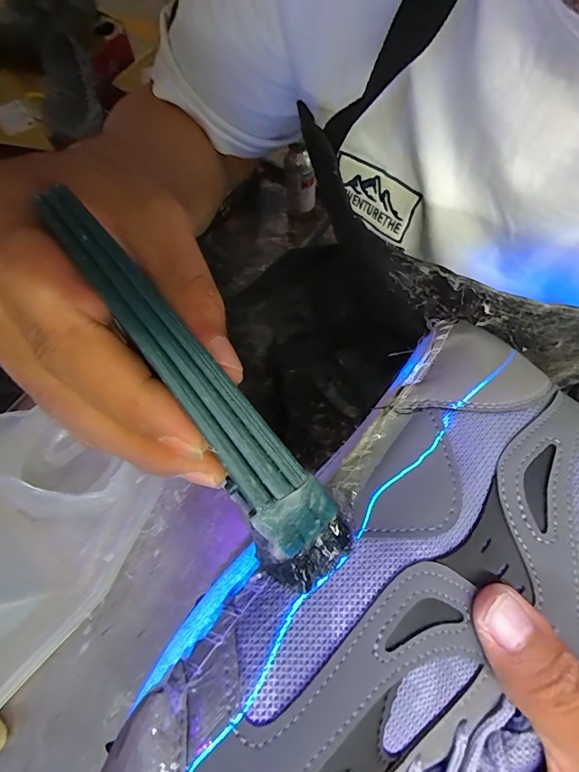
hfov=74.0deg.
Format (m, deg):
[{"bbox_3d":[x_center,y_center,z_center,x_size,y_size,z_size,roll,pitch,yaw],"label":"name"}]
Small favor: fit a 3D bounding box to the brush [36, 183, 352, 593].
[{"bbox_3d":[-0.025,0.007,0.116,0.027,0.018,0.133,-36,104,-13],"label":"brush"}]

